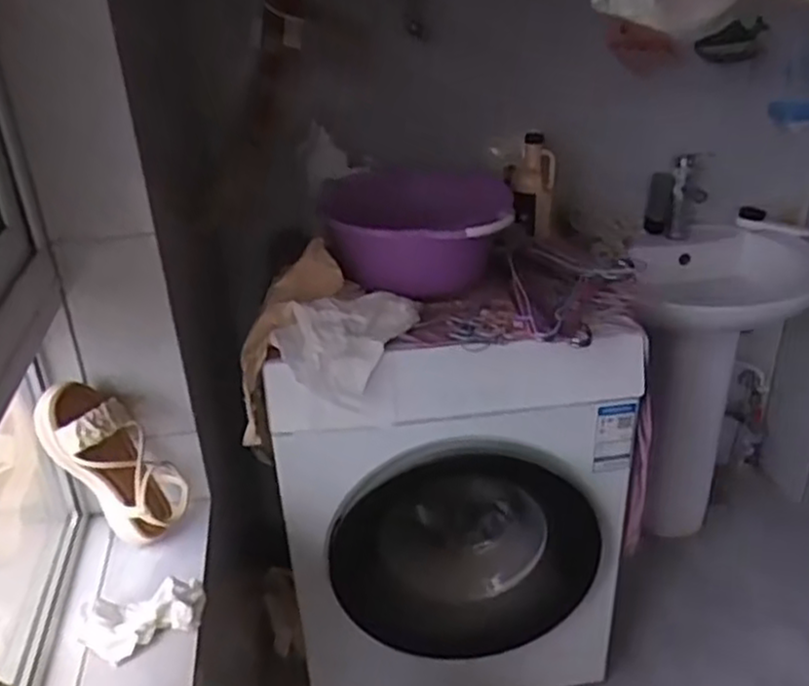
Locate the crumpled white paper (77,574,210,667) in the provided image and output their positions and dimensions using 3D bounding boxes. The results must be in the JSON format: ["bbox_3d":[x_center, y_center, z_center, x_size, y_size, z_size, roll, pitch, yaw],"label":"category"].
[{"bbox_3d":[-0.316,0.326,0.918,0.147,0.051,0.077,-11,27,-14],"label":"crumpled white paper"}]

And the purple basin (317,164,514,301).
[{"bbox_3d":[0.018,-0.180,1.318,0.306,0.179,0.320,-3,26,2],"label":"purple basin"}]

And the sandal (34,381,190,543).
[{"bbox_3d":[-0.386,0.154,1.011,0.098,0.244,0.104,-24,22,16],"label":"sandal"}]

